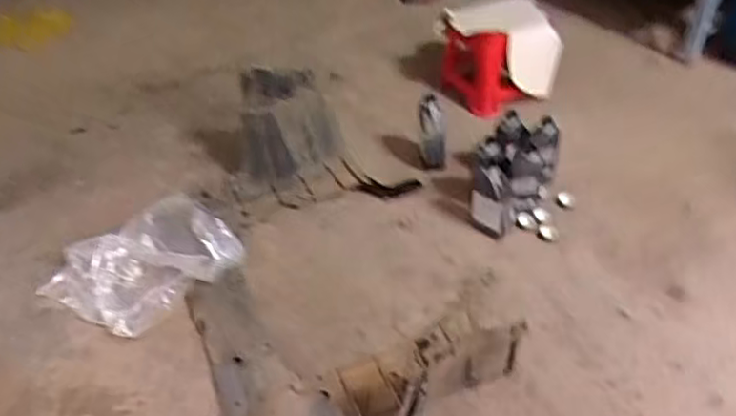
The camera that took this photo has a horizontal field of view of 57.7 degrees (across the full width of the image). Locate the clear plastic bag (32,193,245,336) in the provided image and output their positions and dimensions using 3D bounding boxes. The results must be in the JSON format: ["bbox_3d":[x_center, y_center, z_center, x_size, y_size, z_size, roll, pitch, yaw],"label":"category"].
[{"bbox_3d":[-0.587,0.137,1.778,0.483,0.065,0.403,-30,48,-31],"label":"clear plastic bag"}]

